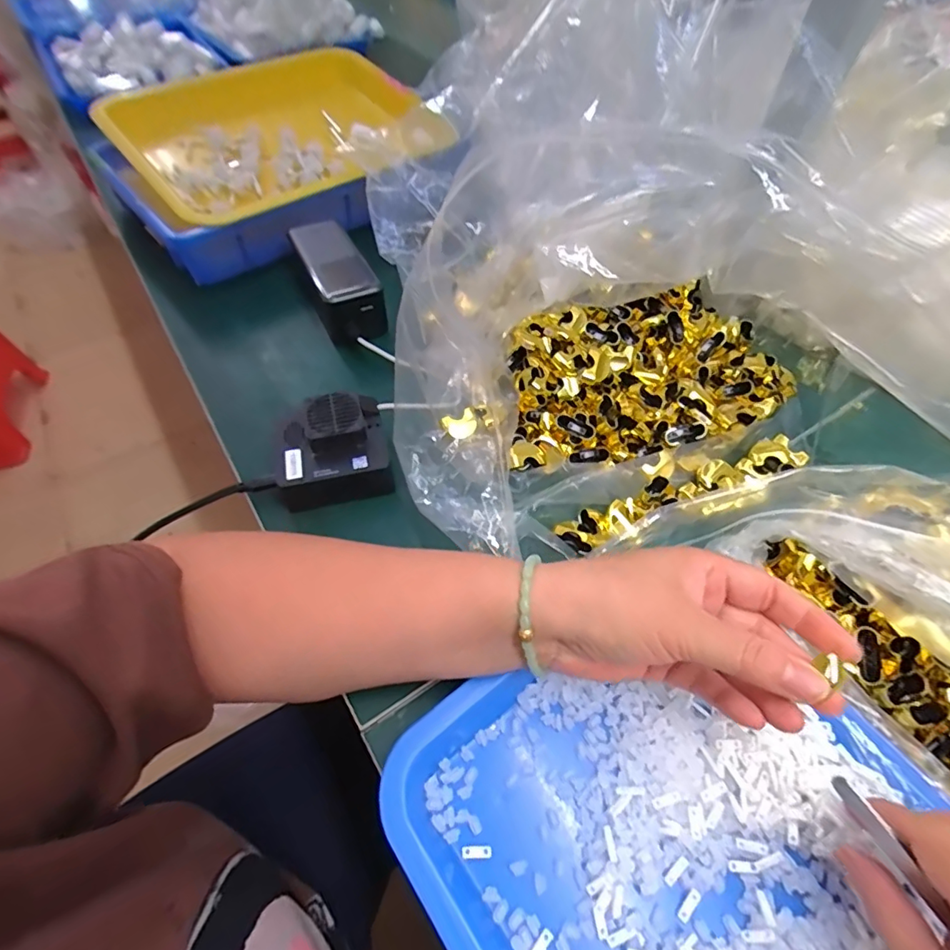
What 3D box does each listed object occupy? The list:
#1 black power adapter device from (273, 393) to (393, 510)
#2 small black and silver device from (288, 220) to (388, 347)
[{"bbox_3d":[-0.103,-0.018,0.375,0.079,0.050,0.065,-10,53,1],"label":"black power adapter device"},{"bbox_3d":[-0.131,-0.184,0.484,0.060,0.052,0.137,-20,57,-15],"label":"small black and silver device"}]

